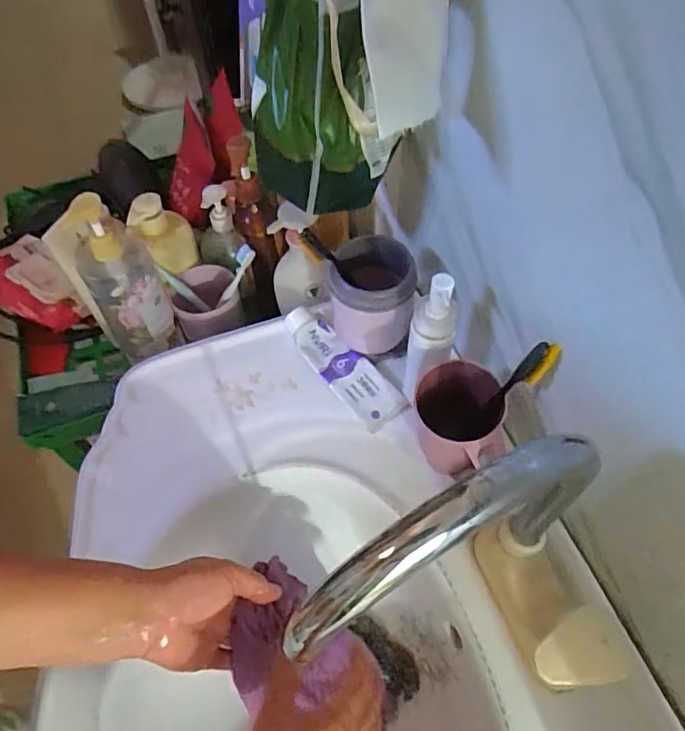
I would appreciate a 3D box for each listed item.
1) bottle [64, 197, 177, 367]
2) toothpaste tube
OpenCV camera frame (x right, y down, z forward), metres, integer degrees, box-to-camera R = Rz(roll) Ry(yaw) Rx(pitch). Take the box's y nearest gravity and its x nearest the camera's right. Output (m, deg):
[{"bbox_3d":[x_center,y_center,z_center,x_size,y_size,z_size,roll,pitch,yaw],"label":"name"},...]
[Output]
[{"bbox_3d":[-0.261,-0.102,0.636,0.080,0.206,0.100,-23,59,-13],"label":"bottle"},{"bbox_3d":[-0.001,-0.002,0.603,0.050,0.025,0.169,-34,62,-18],"label":"toothpaste tube"}]

